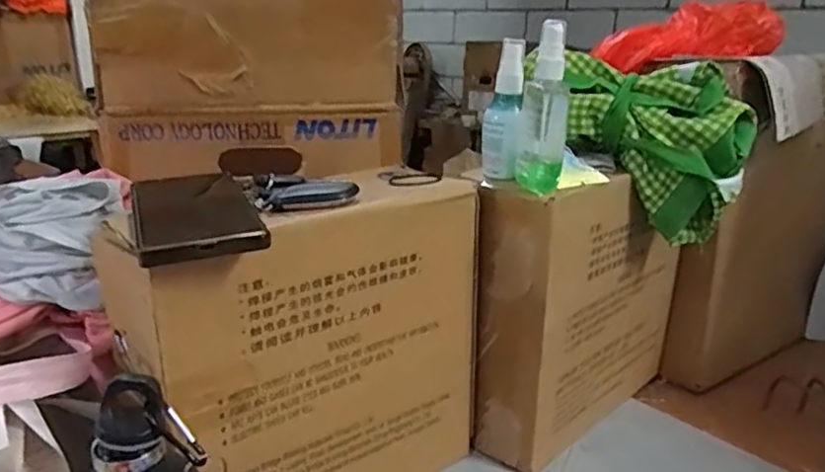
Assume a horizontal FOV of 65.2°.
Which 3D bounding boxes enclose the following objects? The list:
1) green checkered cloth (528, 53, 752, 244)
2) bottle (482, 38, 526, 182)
[{"bbox_3d":[0.225,-0.087,0.641,0.193,0.154,0.077,9,20,19],"label":"green checkered cloth"},{"bbox_3d":[0.079,-0.108,0.560,0.031,0.116,0.030,3,19,3],"label":"bottle"}]

